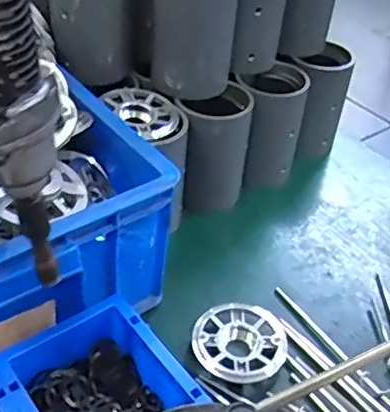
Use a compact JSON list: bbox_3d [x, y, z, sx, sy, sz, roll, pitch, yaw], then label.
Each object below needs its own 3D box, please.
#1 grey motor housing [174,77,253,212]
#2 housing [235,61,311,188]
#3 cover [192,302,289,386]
[{"bbox_3d":[0.019,-0.059,0.613,0.074,0.114,0.070,-1,41,-8],"label":"grey motor housing"},{"bbox_3d":[0.079,-0.087,0.647,0.071,0.117,0.082,15,41,11],"label":"housing"},{"bbox_3d":[0.039,0.116,0.496,0.081,0.016,0.071,-2,41,-9],"label":"cover"}]

